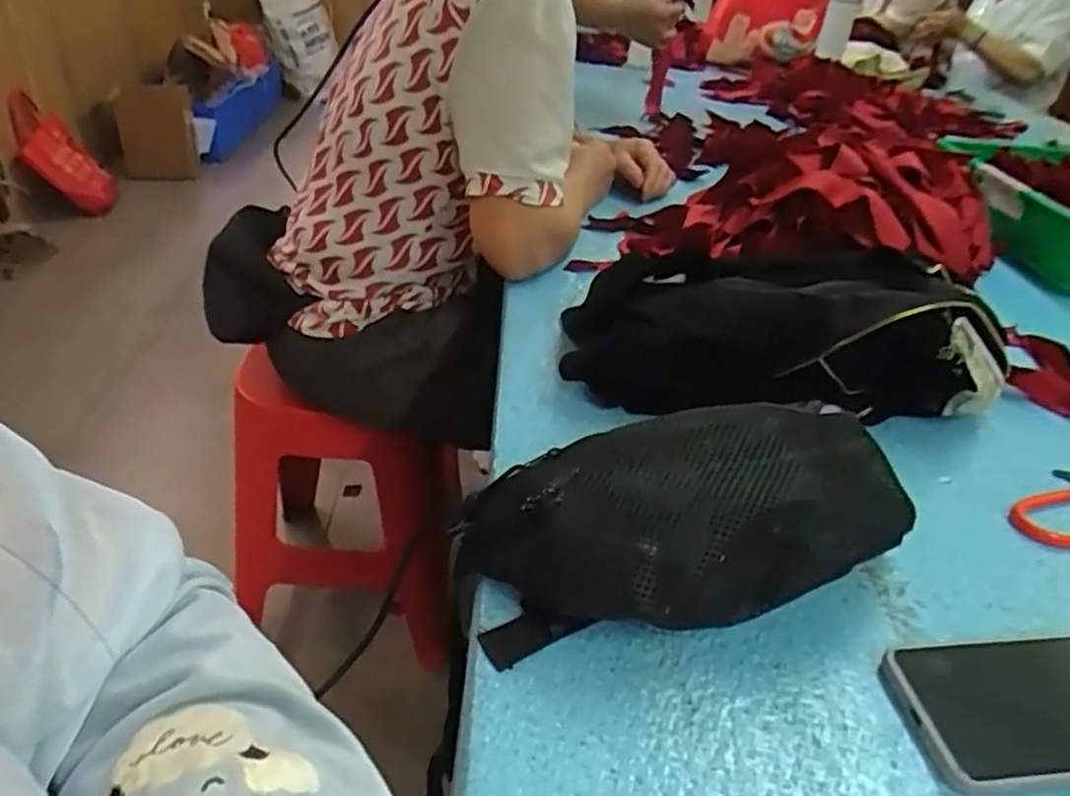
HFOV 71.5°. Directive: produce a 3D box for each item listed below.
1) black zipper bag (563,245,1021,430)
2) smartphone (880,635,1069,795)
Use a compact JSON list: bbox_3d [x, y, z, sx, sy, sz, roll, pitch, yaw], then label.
[{"bbox_3d":[0.203,-0.059,0.620,0.349,0.106,0.143,6,34,4],"label":"black zipper bag"},{"bbox_3d":[0.269,0.157,0.384,0.158,0.016,0.079,0,34,-6],"label":"smartphone"}]

